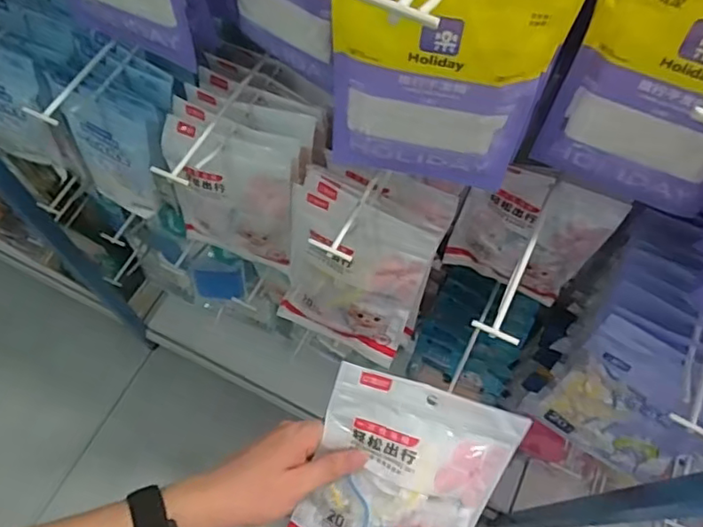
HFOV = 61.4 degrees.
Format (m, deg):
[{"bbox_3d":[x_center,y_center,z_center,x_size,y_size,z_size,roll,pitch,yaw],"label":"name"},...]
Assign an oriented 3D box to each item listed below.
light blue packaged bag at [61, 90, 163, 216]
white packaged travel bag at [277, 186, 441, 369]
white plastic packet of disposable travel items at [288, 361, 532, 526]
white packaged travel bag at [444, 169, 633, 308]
[{"bbox_3d":[-0.294,-0.138,0.745,0.130,0.198,0.036,30,53,0],"label":"light blue packaged bag"},{"bbox_3d":[0.000,0.021,0.667,0.149,0.228,0.025,22,46,8],"label":"white packaged travel bag"},{"bbox_3d":[0.039,0.198,0.516,0.154,0.016,0.210,18,111,1],"label":"white plastic packet of disposable travel items"},{"bbox_3d":[0.206,-0.030,0.716,0.158,0.212,0.043,23,67,10],"label":"white packaged travel bag"}]

